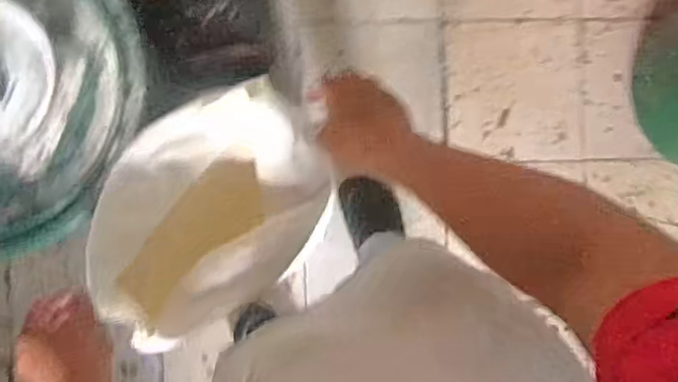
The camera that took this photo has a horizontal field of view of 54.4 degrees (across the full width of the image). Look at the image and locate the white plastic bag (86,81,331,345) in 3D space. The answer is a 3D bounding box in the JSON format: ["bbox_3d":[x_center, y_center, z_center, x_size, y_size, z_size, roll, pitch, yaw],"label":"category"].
[{"bbox_3d":[-0.160,0.027,0.800,0.314,0.125,0.240,-35,93,-2],"label":"white plastic bag"}]

